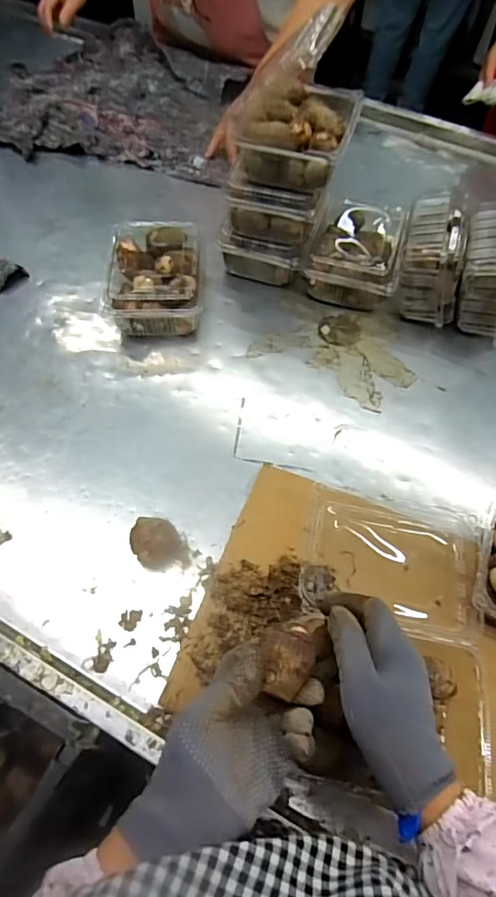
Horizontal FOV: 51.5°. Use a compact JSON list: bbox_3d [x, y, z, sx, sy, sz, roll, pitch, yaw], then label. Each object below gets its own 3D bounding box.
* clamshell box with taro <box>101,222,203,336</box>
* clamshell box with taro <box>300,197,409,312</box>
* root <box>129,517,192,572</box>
[{"bbox_3d":[-0.129,-0.239,0.726,0.128,0.073,0.161,-2,61,-4],"label":"clamshell box with taro"},{"bbox_3d":[0.160,-0.297,0.770,0.127,0.084,0.179,14,61,5],"label":"clamshell box with taro"},{"bbox_3d":[-0.092,0.099,0.544,0.058,0.043,0.048,-4,61,-5],"label":"root"}]

